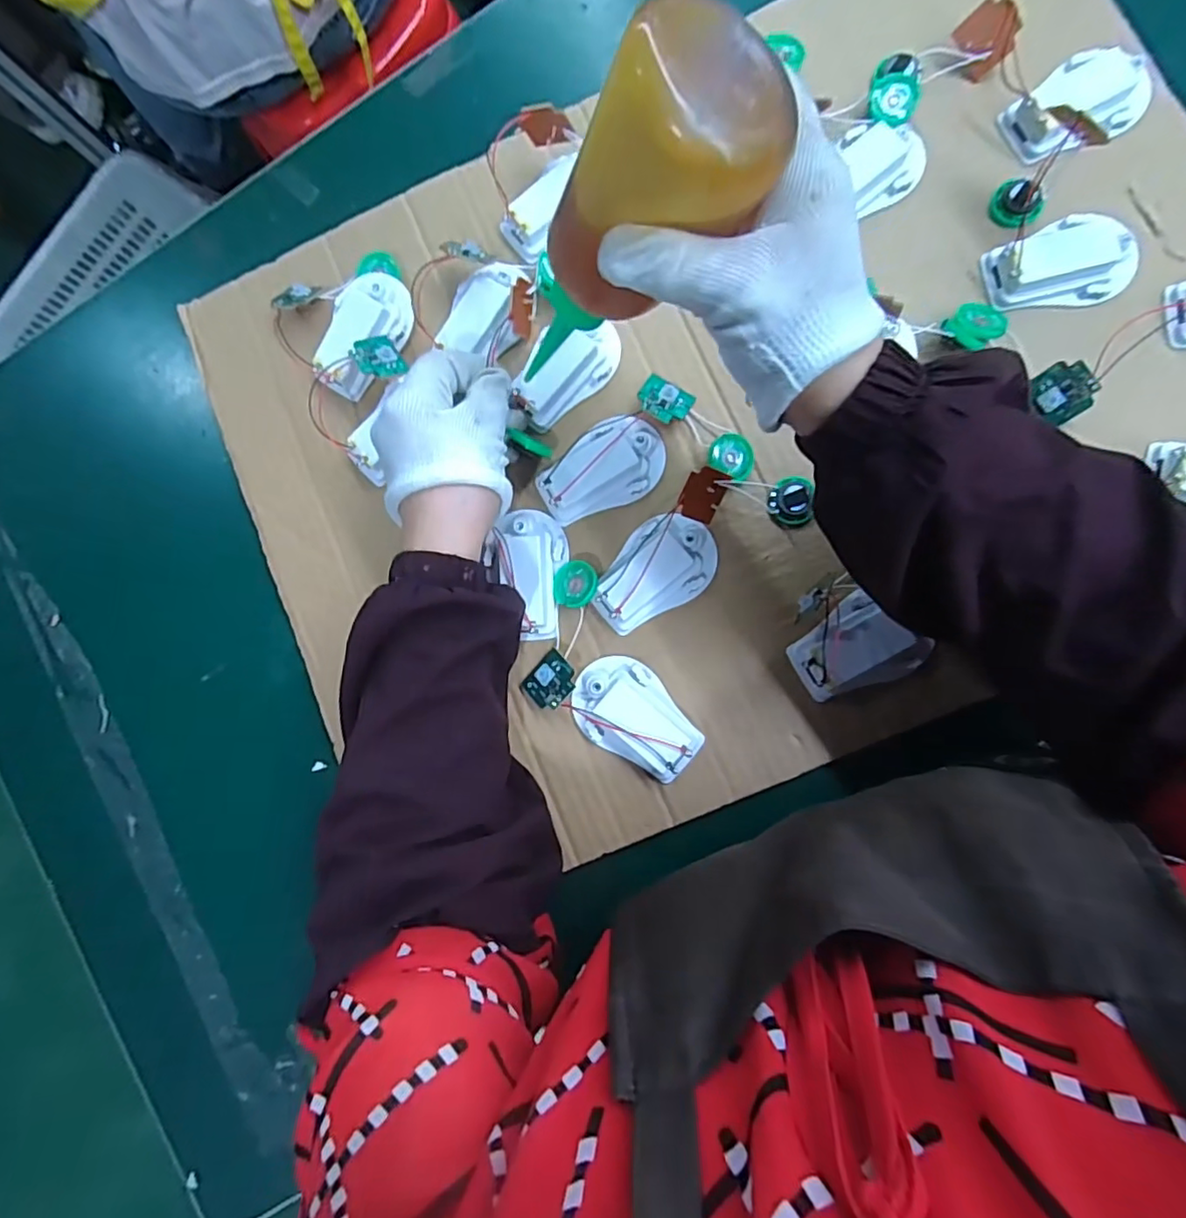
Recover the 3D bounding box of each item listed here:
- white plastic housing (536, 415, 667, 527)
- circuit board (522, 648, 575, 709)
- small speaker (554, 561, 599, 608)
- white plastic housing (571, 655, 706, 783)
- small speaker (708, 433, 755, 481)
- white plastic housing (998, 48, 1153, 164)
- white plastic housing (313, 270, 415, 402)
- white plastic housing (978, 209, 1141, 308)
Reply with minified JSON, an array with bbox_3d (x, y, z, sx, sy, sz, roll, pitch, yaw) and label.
[{"bbox_3d":[0.006,-0.087,0.366,0.080,0.016,0.047,-24,82,2],"label":"white plastic housing"},{"bbox_3d":[-0.026,0.044,0.360,0.032,0.005,0.027,-48,66,5],"label":"circuit board"},{"bbox_3d":[-0.010,-0.015,0.363,0.029,0.006,0.028,11,79,32],"label":"small speaker"},{"bbox_3d":[0.024,0.064,0.351,0.080,0.018,0.051,43,88,8],"label":"white plastic housing"},{"bbox_3d":[0.083,-0.090,0.358,0.027,0.009,0.027,2,82,-17],"label":"small speaker"},{"bbox_3d":[0.281,-0.295,0.350,0.070,0.022,0.048,-21,82,2],"label":"white plastic housing"},{"bbox_3d":[-0.147,-0.178,0.390,0.048,0.022,0.078,17,85,7],"label":"white plastic housing"},{"bbox_3d":[0.270,-0.199,0.346,0.073,0.021,0.049,-13,82,3],"label":"white plastic housing"}]

